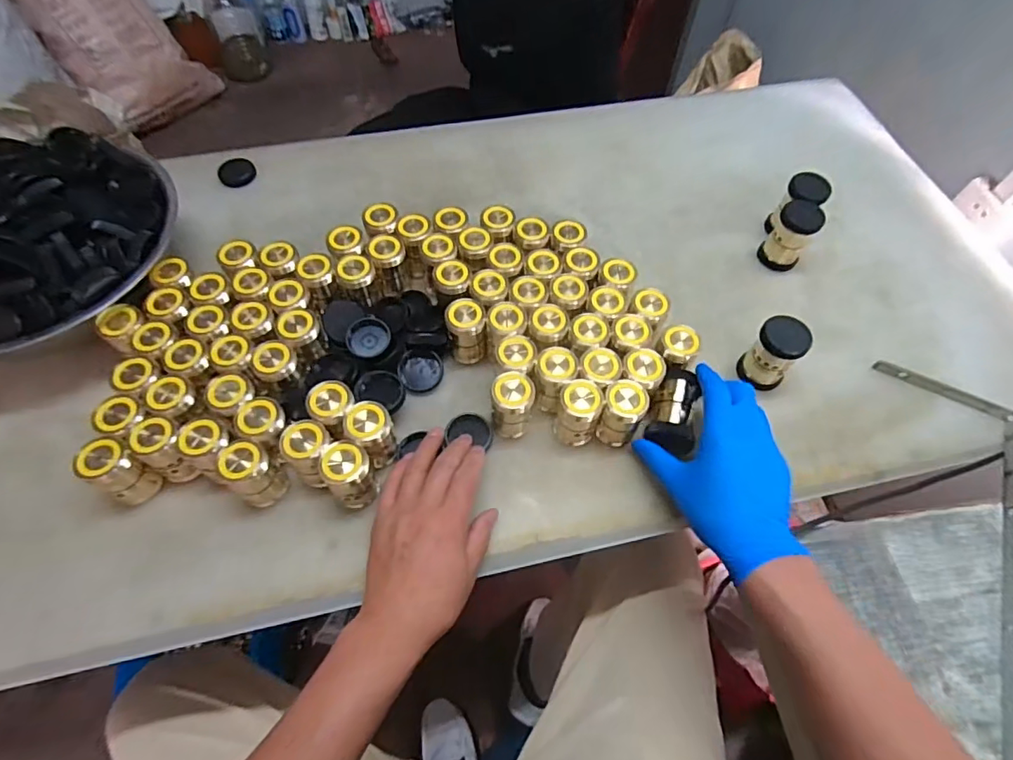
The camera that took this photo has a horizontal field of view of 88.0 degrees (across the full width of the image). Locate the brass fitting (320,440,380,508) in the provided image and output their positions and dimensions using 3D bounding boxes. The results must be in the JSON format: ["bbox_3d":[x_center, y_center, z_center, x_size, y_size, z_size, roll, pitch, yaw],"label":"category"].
[{"bbox_3d":[-0.131,0.079,0.443,0.036,0.061,0.034,1,59,-2],"label":"brass fitting"}]

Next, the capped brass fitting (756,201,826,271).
[{"bbox_3d":[0.323,-0.165,0.599,0.044,0.067,0.048,31,63,15],"label":"capped brass fitting"}]

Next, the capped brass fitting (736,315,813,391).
[{"bbox_3d":[0.261,-0.026,0.514,0.044,0.068,0.040,40,65,19],"label":"capped brass fitting"}]

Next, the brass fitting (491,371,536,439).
[{"bbox_3d":[0.006,0.024,0.481,0.038,0.063,0.032,1,59,-2],"label":"brass fitting"}]

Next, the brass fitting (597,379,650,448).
[{"bbox_3d":[0.105,0.032,0.483,0.036,0.075,0.031,26,61,13],"label":"brass fitting"}]

